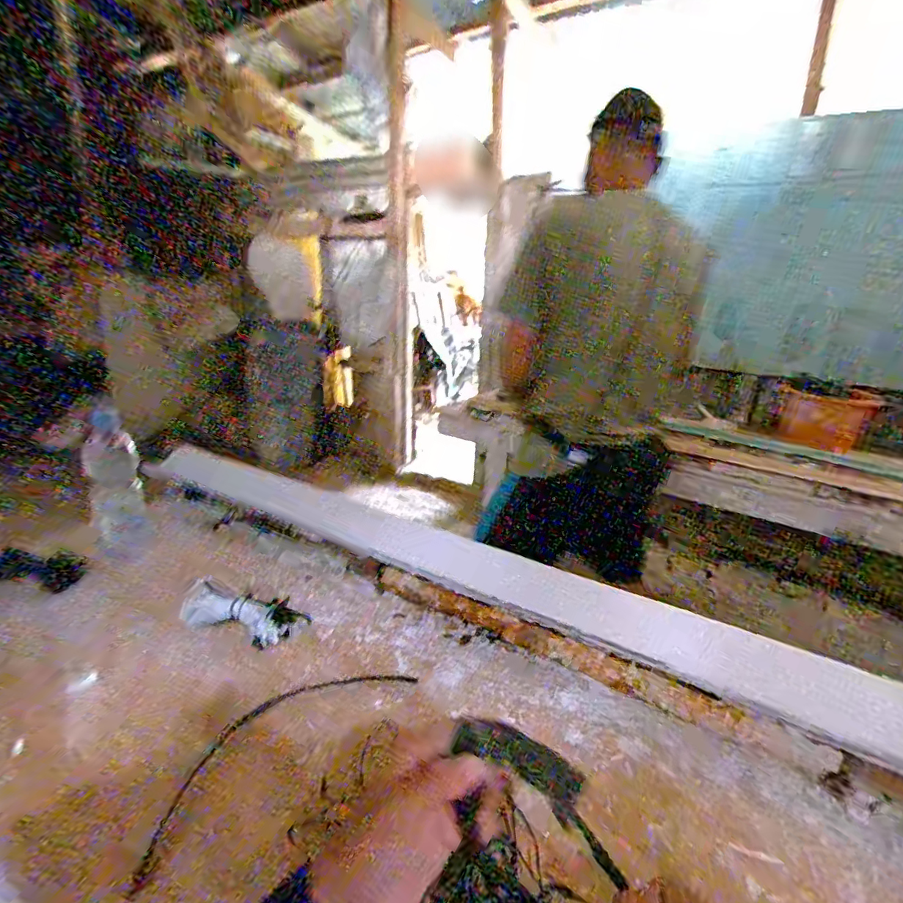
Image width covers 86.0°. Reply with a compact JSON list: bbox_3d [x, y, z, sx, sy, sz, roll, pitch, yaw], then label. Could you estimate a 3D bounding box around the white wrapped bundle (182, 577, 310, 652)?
[{"bbox_3d":[-0.251,0.203,0.599,0.143,0.027,0.067,20,19,-16],"label":"white wrapped bundle"}]

